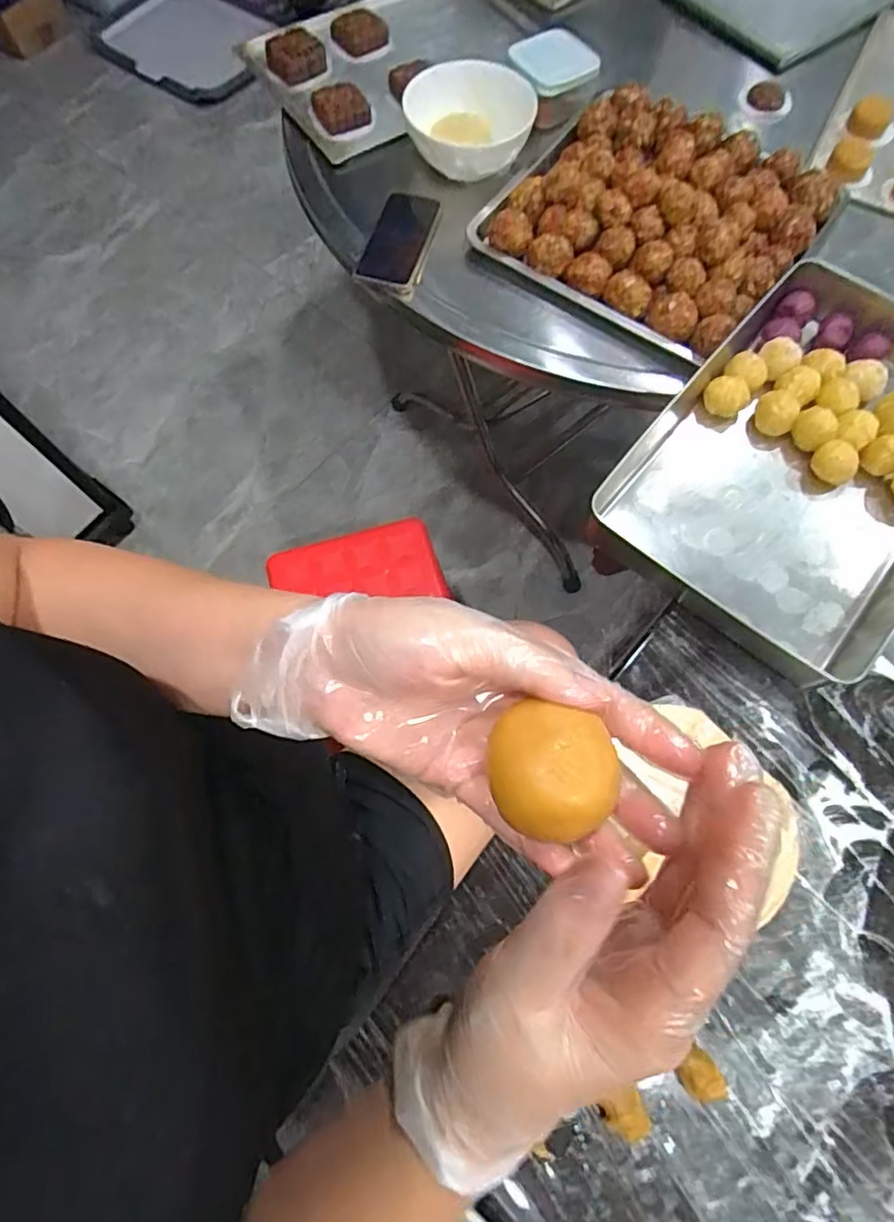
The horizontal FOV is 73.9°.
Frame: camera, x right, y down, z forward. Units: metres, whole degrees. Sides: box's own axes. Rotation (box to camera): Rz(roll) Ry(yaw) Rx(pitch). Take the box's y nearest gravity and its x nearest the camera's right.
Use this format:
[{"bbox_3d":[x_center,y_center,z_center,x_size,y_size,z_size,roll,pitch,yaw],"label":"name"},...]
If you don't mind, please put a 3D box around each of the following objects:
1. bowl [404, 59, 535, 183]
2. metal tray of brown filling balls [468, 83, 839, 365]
[{"bbox_3d":[0.036,-0.673,0.812,0.162,0.060,0.156,0,70,-1],"label":"bowl"},{"bbox_3d":[0.277,-0.533,0.767,0.364,0.074,0.354,34,73,11],"label":"metal tray of brown filling balls"}]

